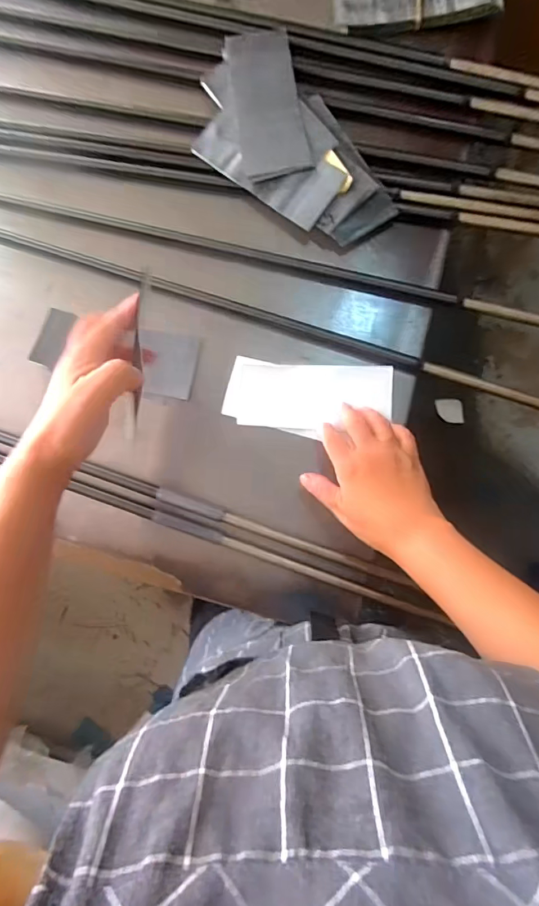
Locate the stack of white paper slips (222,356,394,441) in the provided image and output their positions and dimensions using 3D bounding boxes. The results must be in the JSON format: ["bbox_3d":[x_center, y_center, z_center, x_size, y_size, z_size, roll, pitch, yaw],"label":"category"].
[{"bbox_3d":[0.040,-0.057,0.468,0.170,0.007,0.074,5,94,6],"label":"stack of white paper slips"}]

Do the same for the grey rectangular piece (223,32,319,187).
[{"bbox_3d":[-0.003,-0.375,0.476,0.069,0.005,0.160,-12,87,4],"label":"grey rectangular piece"}]

